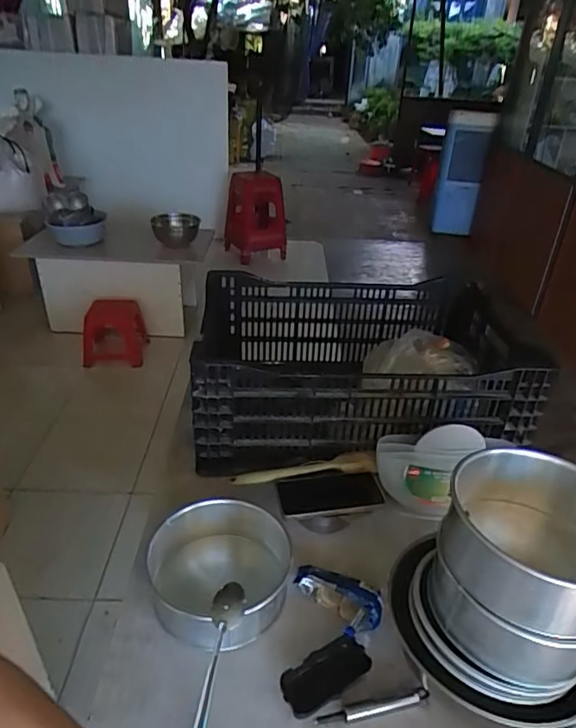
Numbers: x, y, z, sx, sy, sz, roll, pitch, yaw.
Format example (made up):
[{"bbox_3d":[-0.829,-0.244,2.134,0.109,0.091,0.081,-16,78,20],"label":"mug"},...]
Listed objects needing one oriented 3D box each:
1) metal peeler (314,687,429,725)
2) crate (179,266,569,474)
[{"bbox_3d":[0.097,0.392,0.598,0.135,0.007,0.013,-6,33,-13],"label":"metal peeler"},{"bbox_3d":[0.134,-0.007,1.050,0.607,0.214,0.438,-1,32,-6],"label":"crate"}]

